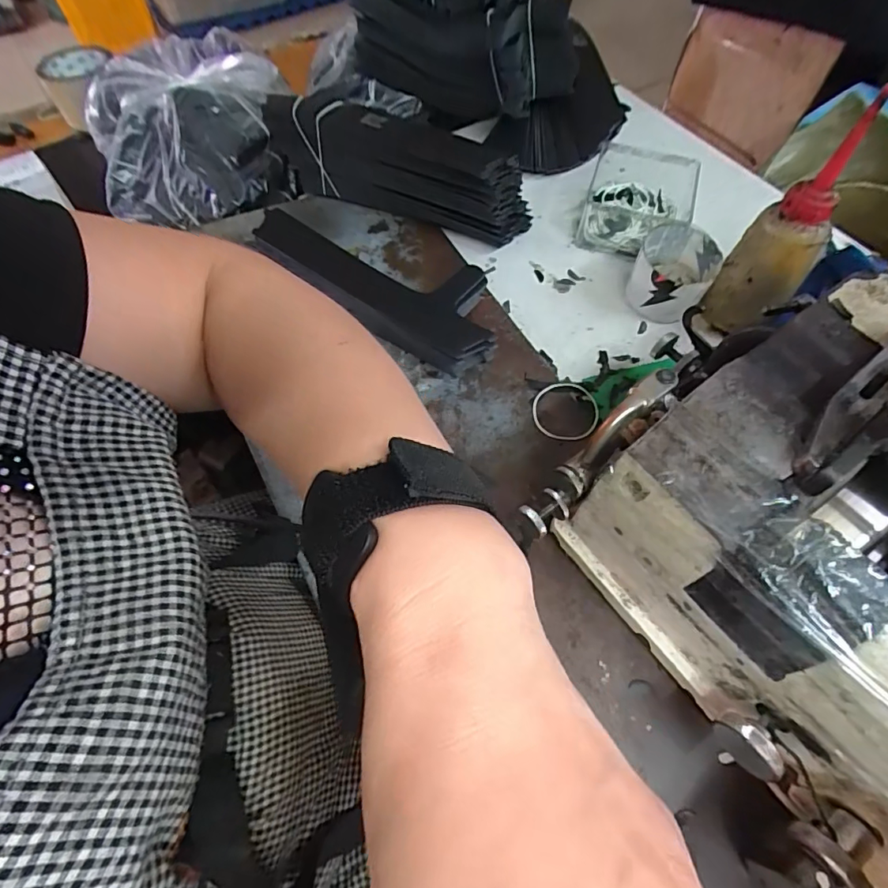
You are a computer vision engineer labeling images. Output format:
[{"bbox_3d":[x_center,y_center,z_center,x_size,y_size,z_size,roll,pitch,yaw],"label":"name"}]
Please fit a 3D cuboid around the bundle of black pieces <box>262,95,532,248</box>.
[{"bbox_3d":[-0.043,-0.270,0.492,0.264,0.101,0.053,18,63,10],"label":"bundle of black pieces"}]

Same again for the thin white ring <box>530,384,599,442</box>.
[{"bbox_3d":[0.103,-0.029,0.418,0.053,0.004,0.055,0,62,0],"label":"thin white ring"}]

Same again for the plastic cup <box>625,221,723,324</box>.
[{"bbox_3d":[0.209,-0.155,0.458,0.065,0.055,0.073,30,66,15],"label":"plastic cup"}]

